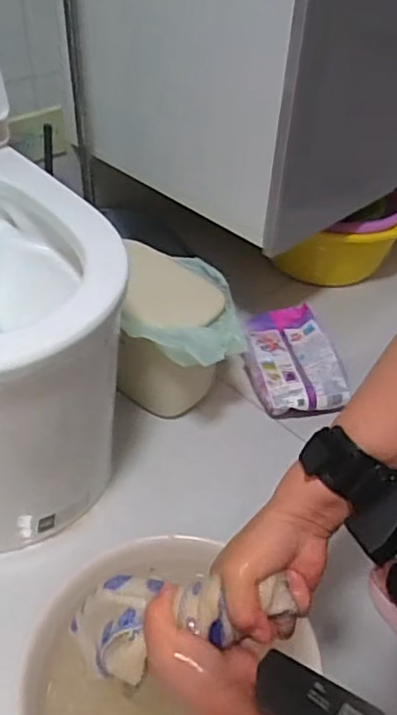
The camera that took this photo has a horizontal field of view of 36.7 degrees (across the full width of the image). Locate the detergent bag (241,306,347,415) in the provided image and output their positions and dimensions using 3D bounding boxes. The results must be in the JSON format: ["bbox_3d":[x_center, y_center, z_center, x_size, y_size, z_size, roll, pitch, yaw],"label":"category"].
[{"bbox_3d":[0.158,0.011,1.056,0.152,0.074,0.215,-8,43,-11],"label":"detergent bag"}]

